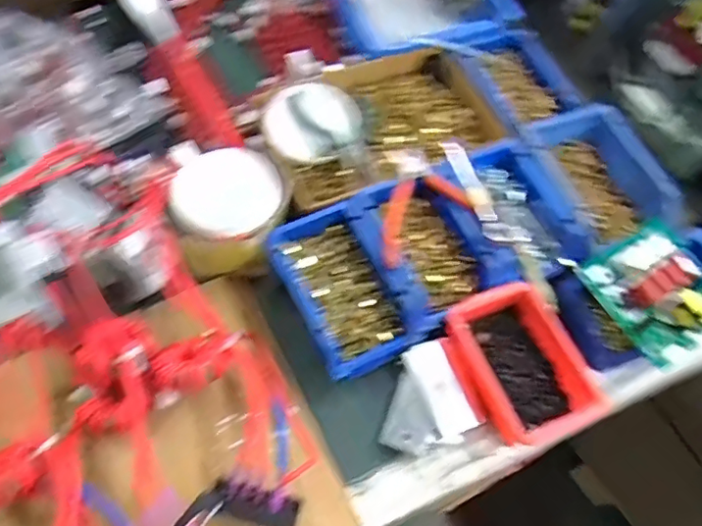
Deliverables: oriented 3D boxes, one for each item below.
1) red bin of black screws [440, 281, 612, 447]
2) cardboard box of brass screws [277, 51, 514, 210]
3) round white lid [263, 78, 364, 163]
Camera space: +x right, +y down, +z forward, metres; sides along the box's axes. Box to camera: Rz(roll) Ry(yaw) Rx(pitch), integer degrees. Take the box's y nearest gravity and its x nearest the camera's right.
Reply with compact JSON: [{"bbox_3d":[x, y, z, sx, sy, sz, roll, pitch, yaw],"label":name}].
[{"bbox_3d":[0.169,0.103,0.576,0.110,0.046,0.154,-22,67,-14],"label":"red bin of black screws"},{"bbox_3d":[0.030,-0.169,0.698,0.270,0.058,0.182,-23,67,-15],"label":"cardboard box of brass screws"},{"bbox_3d":[-0.046,-0.167,0.670,0.109,0.020,0.097,10,79,-6],"label":"round white lid"}]

